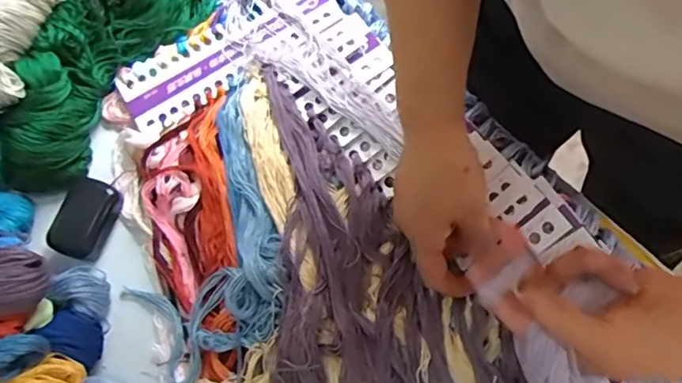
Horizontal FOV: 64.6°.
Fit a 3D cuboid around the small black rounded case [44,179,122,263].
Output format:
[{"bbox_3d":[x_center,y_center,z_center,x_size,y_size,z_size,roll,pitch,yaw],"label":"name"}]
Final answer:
[{"bbox_3d":[-0.250,0.026,0.526,0.050,0.017,0.074,18,75,3],"label":"small black rounded case"}]

